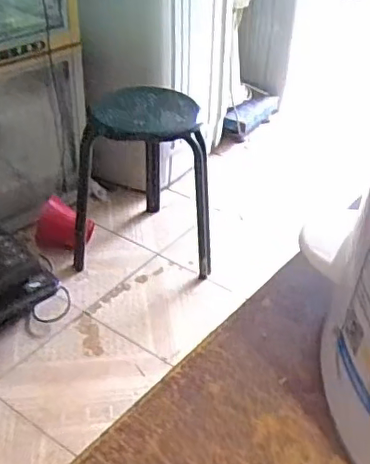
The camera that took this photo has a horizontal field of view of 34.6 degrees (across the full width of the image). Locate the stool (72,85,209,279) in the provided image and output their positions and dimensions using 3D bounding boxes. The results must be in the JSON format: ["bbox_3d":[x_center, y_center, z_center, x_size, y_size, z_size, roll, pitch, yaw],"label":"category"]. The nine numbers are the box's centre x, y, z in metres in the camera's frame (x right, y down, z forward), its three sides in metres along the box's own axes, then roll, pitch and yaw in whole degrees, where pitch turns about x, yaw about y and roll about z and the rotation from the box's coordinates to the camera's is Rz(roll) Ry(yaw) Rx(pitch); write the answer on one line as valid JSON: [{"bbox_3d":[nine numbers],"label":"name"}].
[{"bbox_3d":[-0.116,-0.145,1.539,0.343,0.373,0.316,-2,37,-6],"label":"stool"}]

